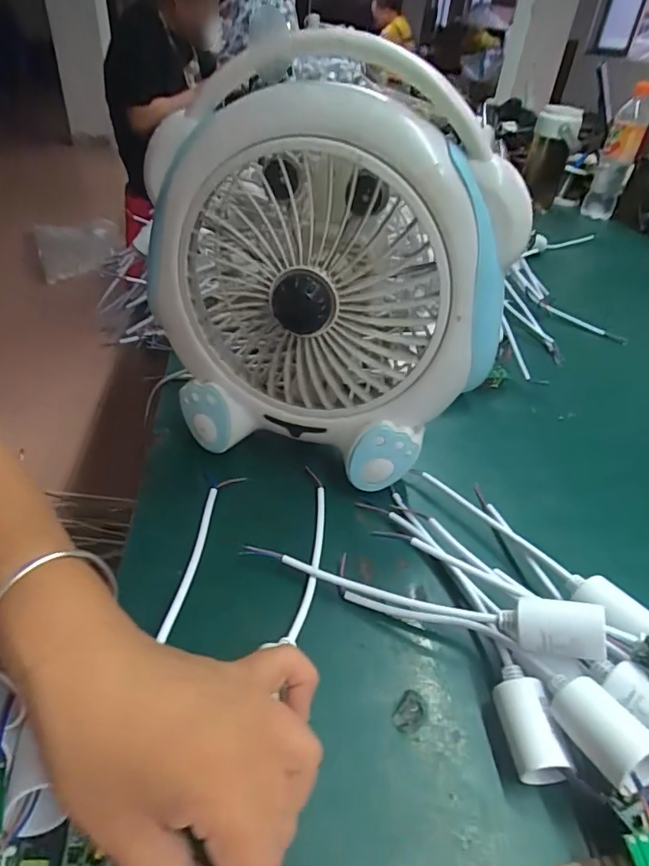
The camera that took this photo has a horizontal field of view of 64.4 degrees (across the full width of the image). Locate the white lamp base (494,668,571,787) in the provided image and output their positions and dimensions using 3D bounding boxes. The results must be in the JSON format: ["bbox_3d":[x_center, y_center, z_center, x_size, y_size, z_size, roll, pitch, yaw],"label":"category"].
[{"bbox_3d":[0.103,0.151,0.269,0.025,0.029,0.053,-4,39,-10],"label":"white lamp base"}]

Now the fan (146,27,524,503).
[{"bbox_3d":[0.000,-0.099,0.371,0.242,0.268,0.110,12,39,10],"label":"fan"}]

